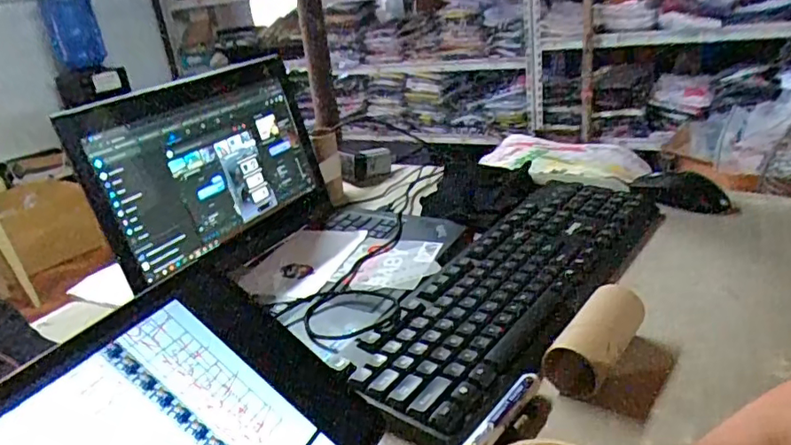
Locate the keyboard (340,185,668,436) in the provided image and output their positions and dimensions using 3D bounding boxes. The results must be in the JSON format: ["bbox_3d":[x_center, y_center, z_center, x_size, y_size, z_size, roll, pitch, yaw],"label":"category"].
[{"bbox_3d":[0.127,0.053,0.560,0.143,0.041,0.440,10,28,38],"label":"keyboard"}]

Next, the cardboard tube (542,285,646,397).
[{"bbox_3d":[0.158,0.090,0.441,0.049,0.043,0.107,10,28,37],"label":"cardboard tube"}]

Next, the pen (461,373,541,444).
[{"bbox_3d":[0.060,0.146,0.377,0.015,0.017,0.138,12,29,40],"label":"pen"}]

